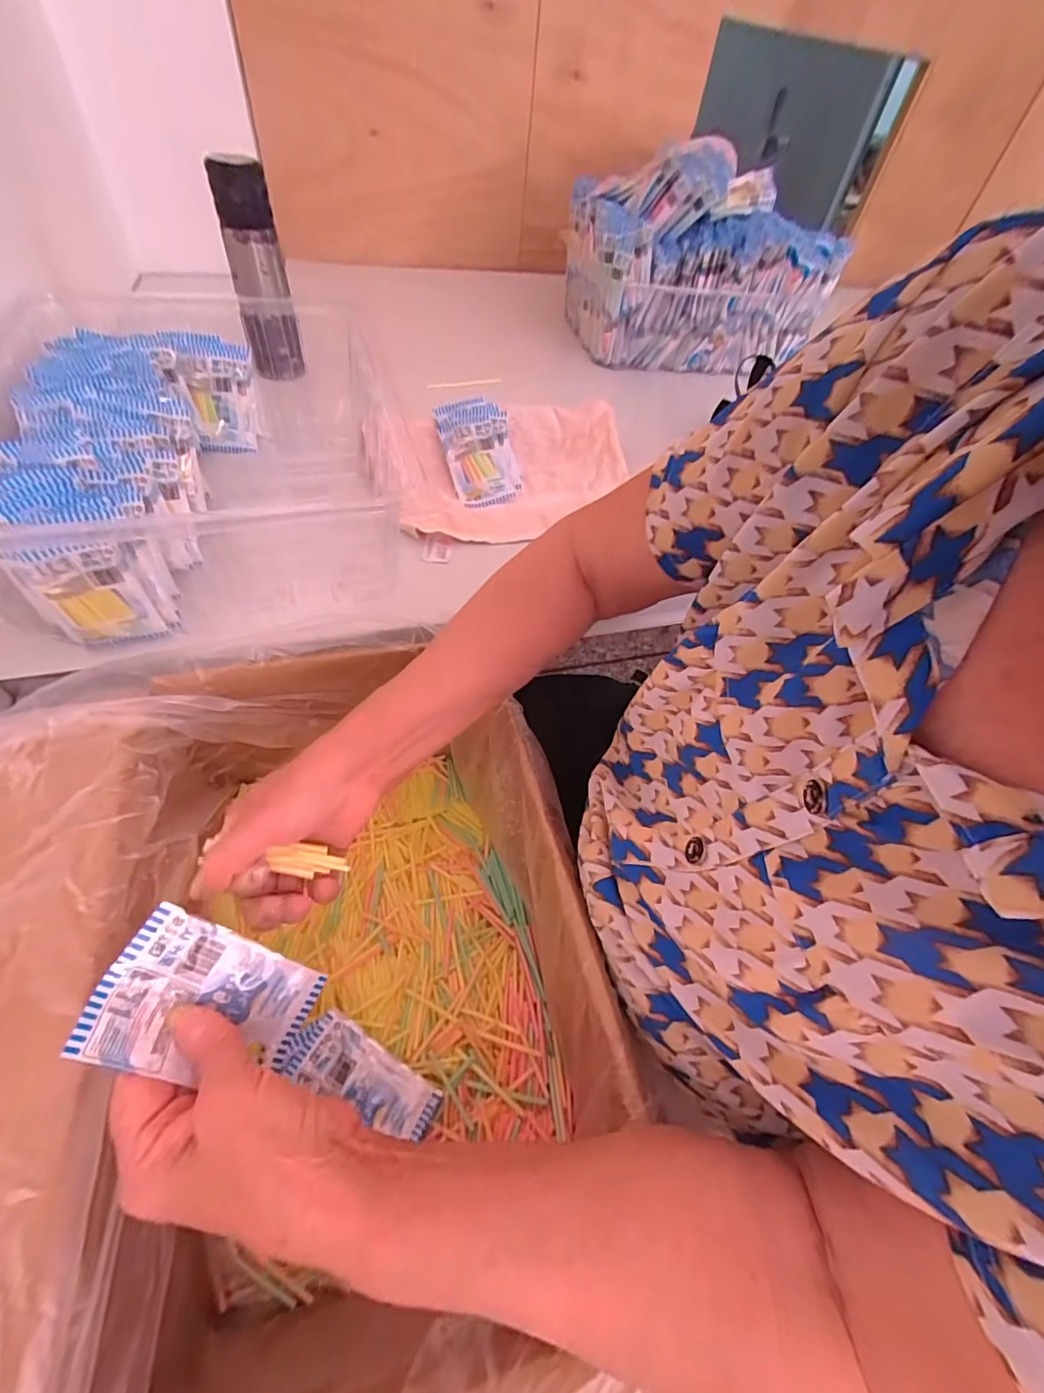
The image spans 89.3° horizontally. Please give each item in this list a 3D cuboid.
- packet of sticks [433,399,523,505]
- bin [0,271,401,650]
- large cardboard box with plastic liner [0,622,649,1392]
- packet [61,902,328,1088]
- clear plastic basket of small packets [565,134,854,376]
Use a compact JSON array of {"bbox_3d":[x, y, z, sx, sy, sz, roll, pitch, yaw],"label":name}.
[{"bbox_3d":[-0.050,-0.294,0.630,0.079,0.023,0.137,-16,85,-7],"label":"packet of sticks"},{"bbox_3d":[-0.320,-0.285,0.563,0.331,0.129,0.575,-5,52,-9],"label":"bin"},{"bbox_3d":[-0.143,0.213,0.321,0.372,0.236,0.513,-9,53,-12],"label":"large cardboard box with plastic liner"},{"bbox_3d":[-0.155,0.156,0.267,0.011,0.103,0.062,-9,46,42],"label":"packet"},{"bbox_3d":[0.301,-0.739,0.912,0.394,0.249,0.252,-4,52,-9],"label":"clear plastic basket of small packets"}]

